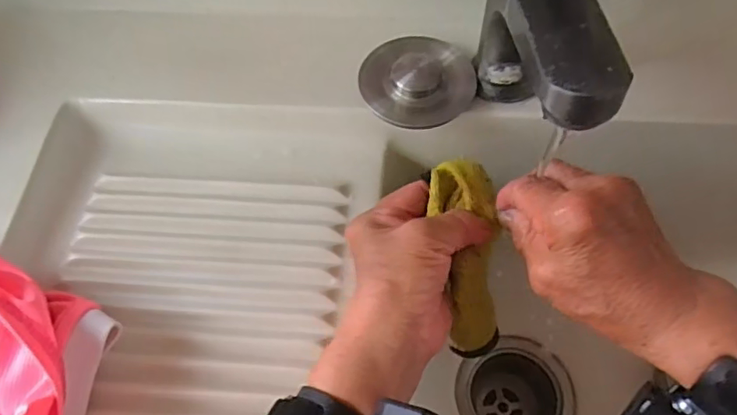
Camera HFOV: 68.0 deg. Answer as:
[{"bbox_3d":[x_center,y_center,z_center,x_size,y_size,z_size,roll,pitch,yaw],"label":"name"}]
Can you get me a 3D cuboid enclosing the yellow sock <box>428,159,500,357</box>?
[{"bbox_3d":[0.063,0.031,0.336,0.043,0.042,0.121,-4,85,-1],"label":"yellow sock"}]

